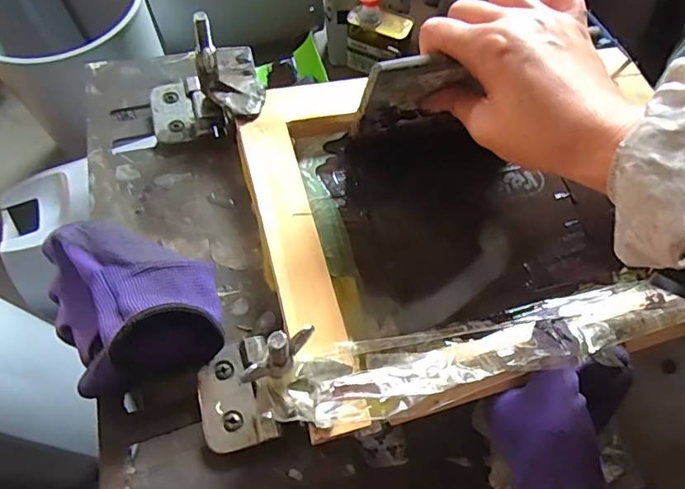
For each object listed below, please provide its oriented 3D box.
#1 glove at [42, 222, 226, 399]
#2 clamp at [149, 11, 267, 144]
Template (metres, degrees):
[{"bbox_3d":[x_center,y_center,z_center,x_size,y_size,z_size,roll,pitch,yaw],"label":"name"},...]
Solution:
[{"bbox_3d":[-0.133,0.027,0.304,0.108,0.055,0.115,-15,64,-9],"label":"glove"},{"bbox_3d":[-0.106,-0.125,0.364,0.087,0.083,0.059,-8,63,-6],"label":"clamp"}]

